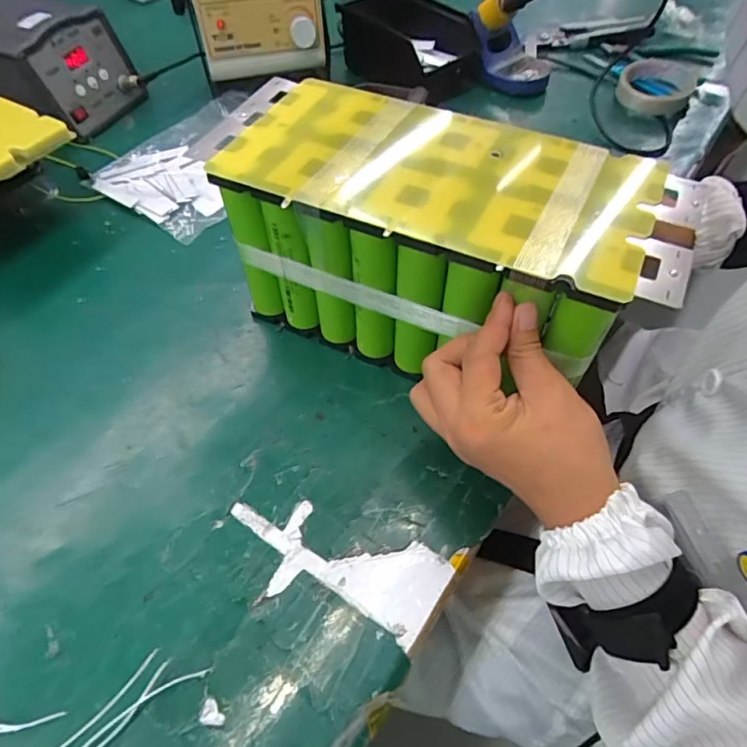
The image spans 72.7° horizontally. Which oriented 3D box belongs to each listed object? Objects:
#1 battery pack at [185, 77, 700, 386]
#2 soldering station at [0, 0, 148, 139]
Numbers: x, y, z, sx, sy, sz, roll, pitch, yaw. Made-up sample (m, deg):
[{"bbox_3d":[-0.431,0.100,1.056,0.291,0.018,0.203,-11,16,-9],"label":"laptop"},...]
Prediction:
[{"bbox_3d":[0.041,-0.096,0.384,0.284,0.137,0.136,20,59,14],"label":"battery pack"},{"bbox_3d":[-0.405,-0.376,0.611,0.200,0.106,0.124,17,58,10],"label":"soldering station"}]

